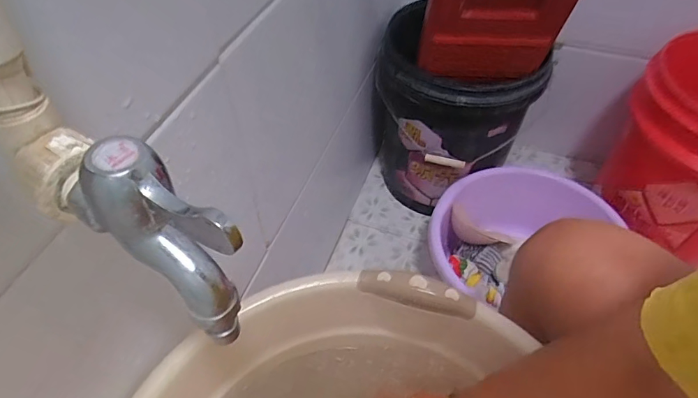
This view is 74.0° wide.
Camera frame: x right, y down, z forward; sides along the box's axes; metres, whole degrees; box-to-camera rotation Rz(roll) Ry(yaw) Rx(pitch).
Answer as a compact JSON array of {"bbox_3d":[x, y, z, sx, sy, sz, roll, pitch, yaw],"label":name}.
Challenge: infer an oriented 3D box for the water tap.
[{"bbox_3d":[-0.064,0.017,0.180,0.040,0.092,0.032,3,42,41],"label":"water tap"}]

